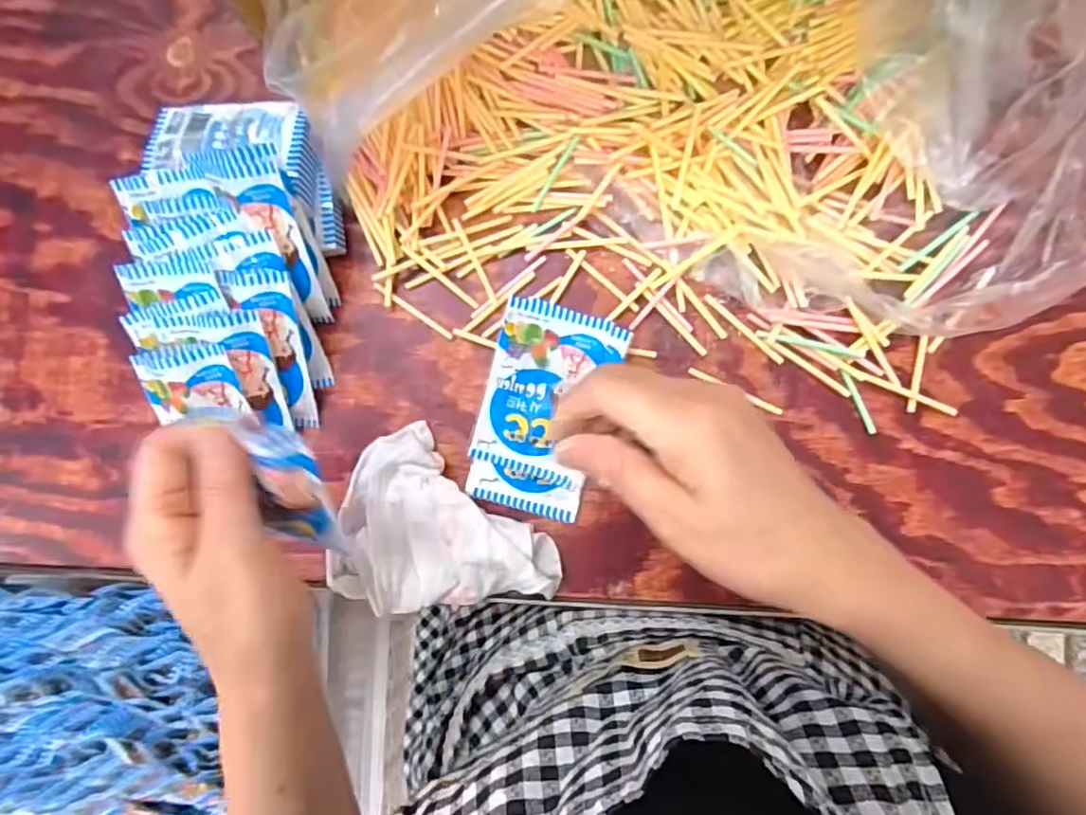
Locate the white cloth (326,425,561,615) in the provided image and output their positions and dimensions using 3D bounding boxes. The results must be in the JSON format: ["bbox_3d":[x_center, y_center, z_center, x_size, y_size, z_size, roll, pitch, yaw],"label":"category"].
[{"bbox_3d":[-0.070,0.087,0.371,0.138,0.028,0.099,42,91,7],"label":"white cloth"}]

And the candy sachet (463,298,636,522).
[{"bbox_3d":[-0.001,0.001,0.377,0.077,0.013,0.127,17,88,7],"label":"candy sachet"}]

